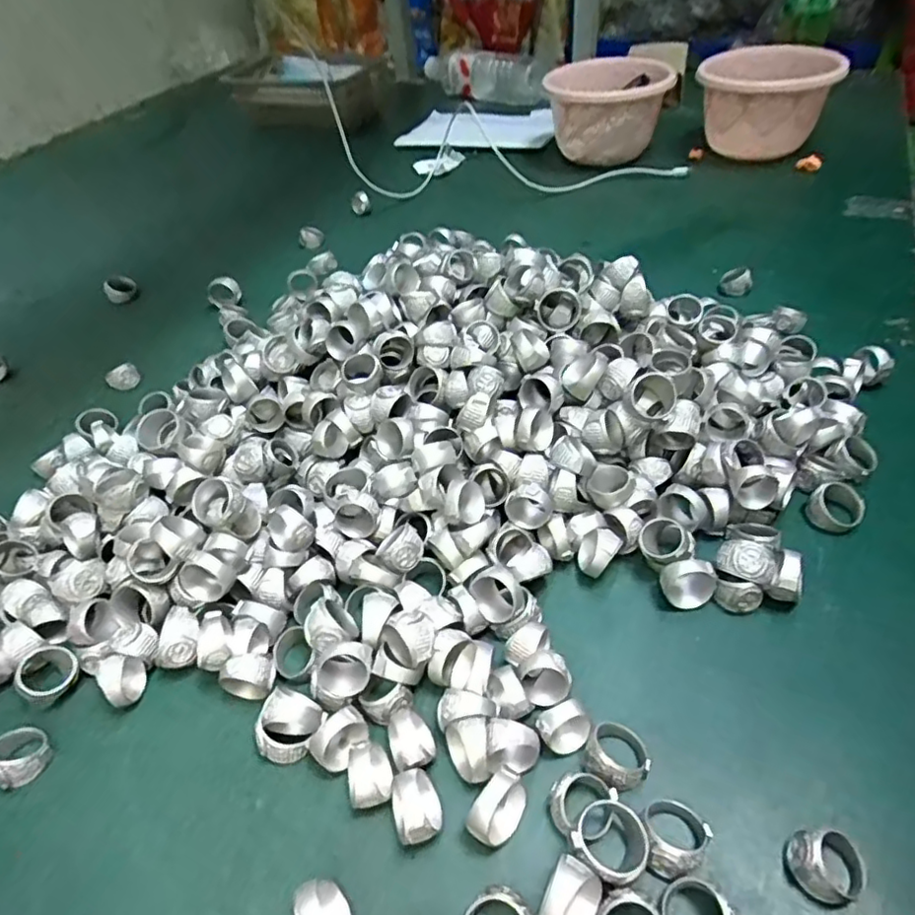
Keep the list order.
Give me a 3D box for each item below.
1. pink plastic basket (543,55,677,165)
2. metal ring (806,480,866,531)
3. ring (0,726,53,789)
[{"bbox_3d":[0.194,-0.431,0.778,0.122,0.098,0.158,20,48,22],"label":"pink plastic basket"},{"bbox_3d":[0.214,0.027,0.346,0.027,0.016,0.026,-3,44,3],"label":"metal ring"},{"bbox_3d":[-0.203,0.137,0.284,0.022,0.018,0.023,-3,44,3],"label":"ring"}]

